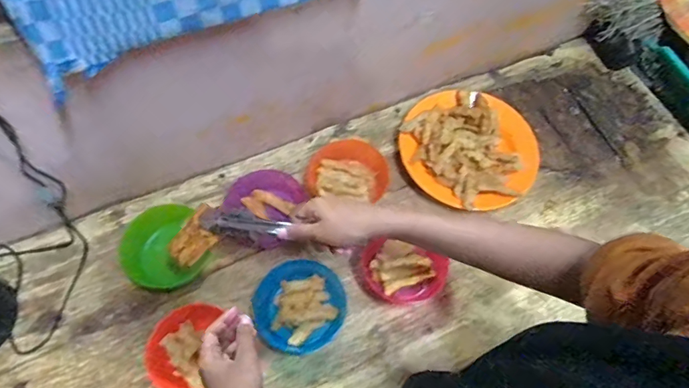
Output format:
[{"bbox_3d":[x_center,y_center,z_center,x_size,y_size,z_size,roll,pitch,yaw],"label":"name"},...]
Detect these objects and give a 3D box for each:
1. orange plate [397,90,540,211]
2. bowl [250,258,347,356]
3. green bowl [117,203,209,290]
[{"bbox_3d":[0.193,-0.071,0.729,0.208,0.044,0.197,2,67,-6],"label":"orange plate"},{"bbox_3d":[-0.061,0.149,0.623,0.115,0.030,0.115,1,64,-2],"label":"bowl"},{"bbox_3d":[-0.253,0.075,0.644,0.104,0.041,0.102,1,64,-2],"label":"green bowl"}]

